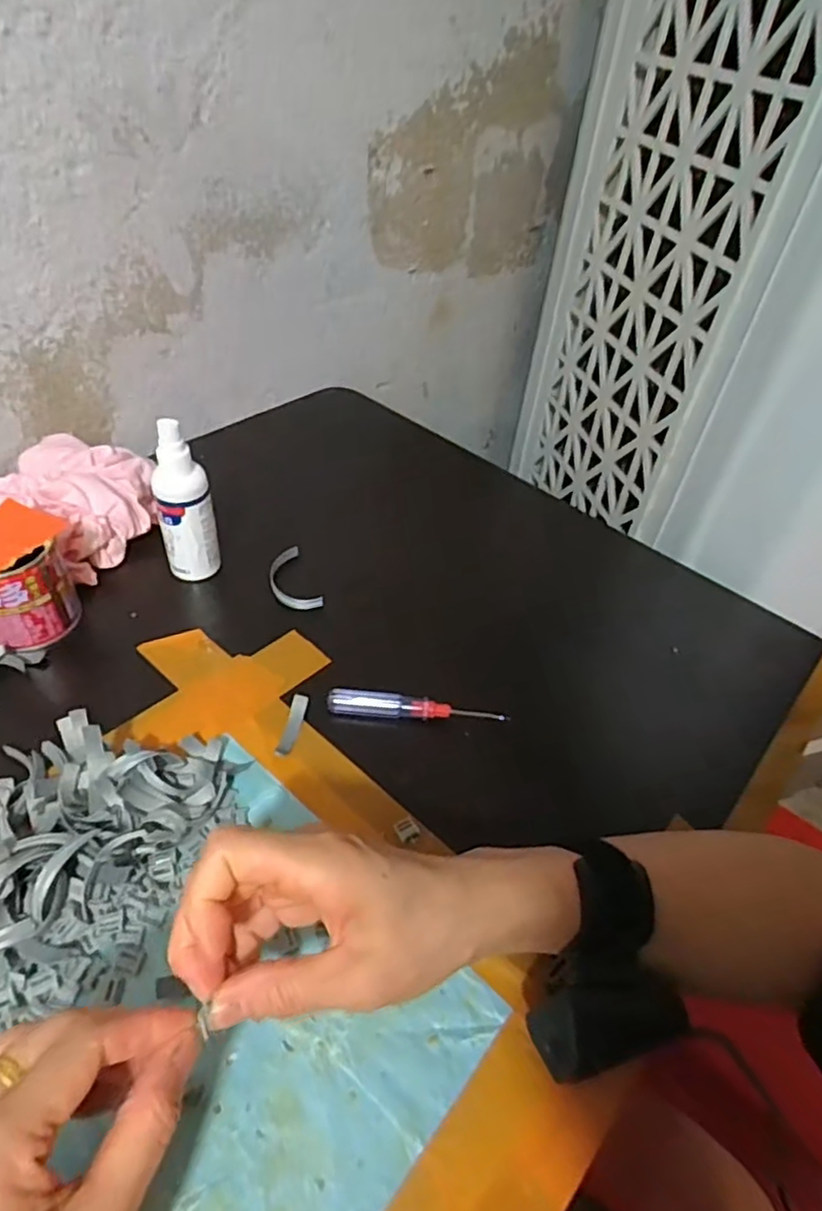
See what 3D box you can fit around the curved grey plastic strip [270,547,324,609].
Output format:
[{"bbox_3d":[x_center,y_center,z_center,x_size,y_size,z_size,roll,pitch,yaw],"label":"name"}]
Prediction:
[{"bbox_3d":[-0.095,-0.018,0.519,0.031,0.013,0.072,-15,48,-20],"label":"curved grey plastic strip"}]

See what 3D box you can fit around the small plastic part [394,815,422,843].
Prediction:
[{"bbox_3d":[-0.002,0.134,0.384,0.013,0.004,0.015,-21,51,-25],"label":"small plastic part"}]

